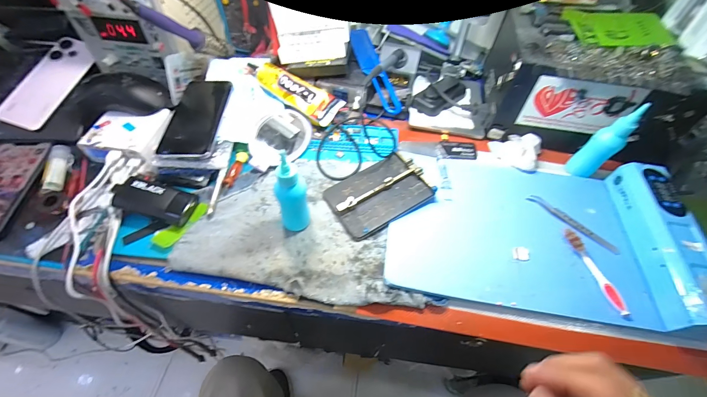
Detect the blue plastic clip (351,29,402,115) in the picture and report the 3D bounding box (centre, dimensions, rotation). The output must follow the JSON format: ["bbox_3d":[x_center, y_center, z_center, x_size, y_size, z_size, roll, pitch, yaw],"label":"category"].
[{"bbox_3d":[0.036,-0.220,0.522,0.041,0.010,0.183,-17,72,-15],"label":"blue plastic clip"}]

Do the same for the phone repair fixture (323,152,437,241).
[{"bbox_3d":[0.031,-0.011,0.406,0.124,0.023,0.092,-26,59,-21],"label":"phone repair fixture"}]

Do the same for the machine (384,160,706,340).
[{"bbox_3d":[0.220,0.029,0.377,0.331,0.059,0.213,11,54,5],"label":"machine"}]

